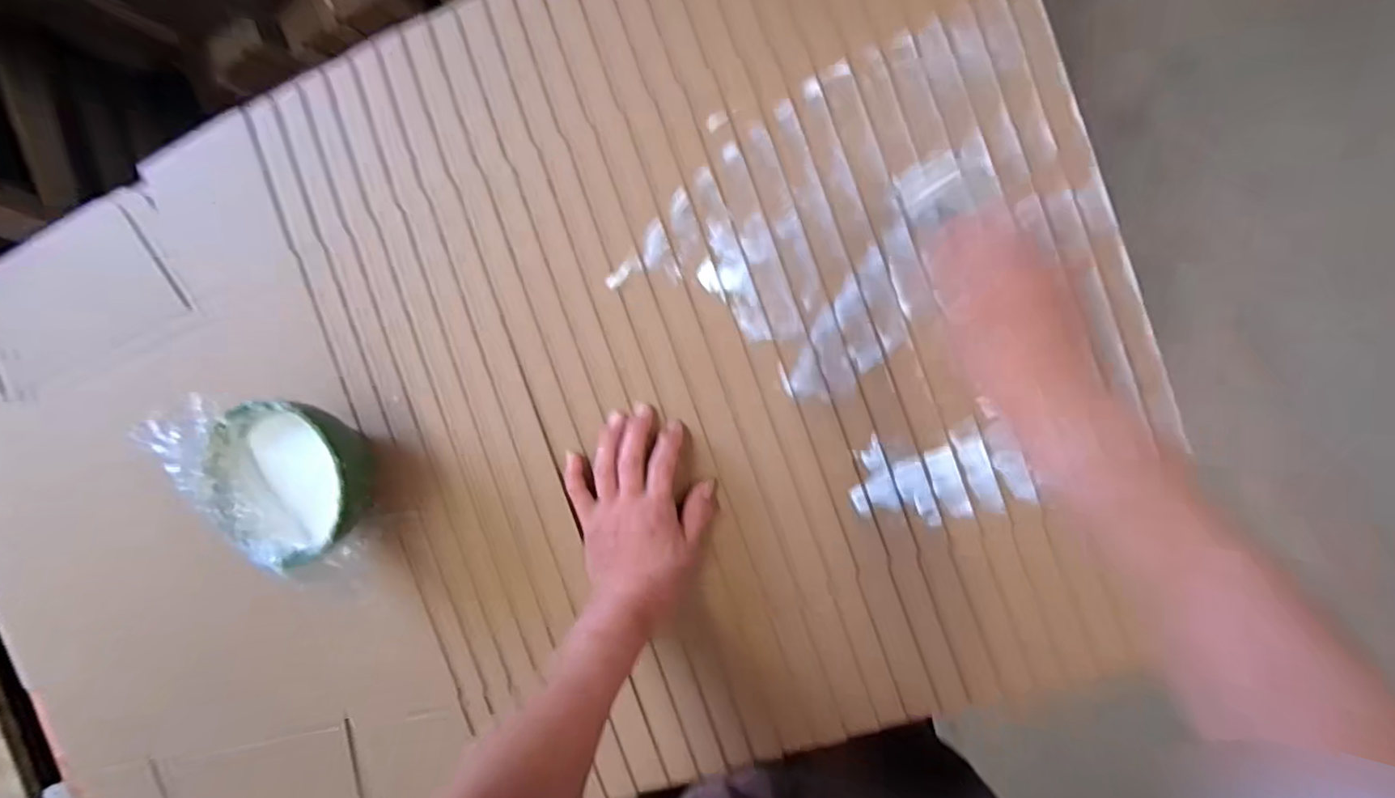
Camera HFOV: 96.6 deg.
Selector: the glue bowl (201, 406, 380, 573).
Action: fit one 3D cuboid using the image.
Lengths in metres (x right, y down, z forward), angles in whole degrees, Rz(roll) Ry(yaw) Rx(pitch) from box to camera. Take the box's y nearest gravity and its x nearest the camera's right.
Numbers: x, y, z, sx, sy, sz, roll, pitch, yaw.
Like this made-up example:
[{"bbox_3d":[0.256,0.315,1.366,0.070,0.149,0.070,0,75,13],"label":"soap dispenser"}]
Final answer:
[{"bbox_3d":[-0.320,0.064,0.510,0.122,0.078,0.124,1,97,10],"label":"glue bowl"}]

